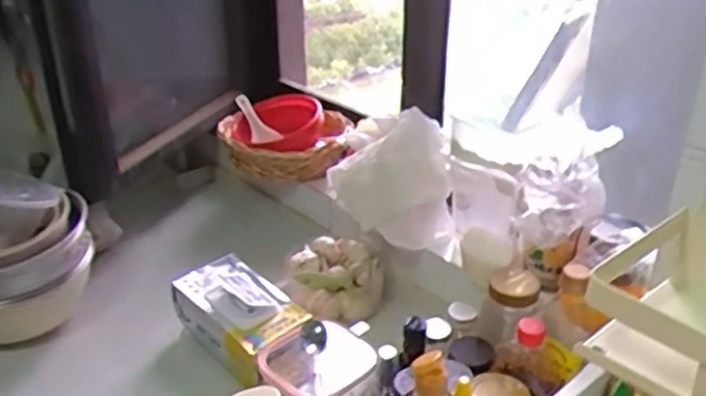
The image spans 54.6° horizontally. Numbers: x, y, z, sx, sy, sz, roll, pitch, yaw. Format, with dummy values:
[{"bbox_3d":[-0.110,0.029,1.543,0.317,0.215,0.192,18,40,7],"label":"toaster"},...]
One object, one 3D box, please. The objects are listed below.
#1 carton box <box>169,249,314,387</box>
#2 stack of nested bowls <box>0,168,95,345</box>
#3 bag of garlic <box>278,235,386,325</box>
[{"bbox_3d":[-0.165,0.178,1.035,0.126,0.089,0.220,-23,36,-36],"label":"carton box"},{"bbox_3d":[-0.535,0.088,1.054,0.243,0.253,0.206,-17,33,-28],"label":"stack of nested bowls"},{"bbox_3d":[-0.032,0.135,1.139,0.147,0.085,0.148,-25,37,-37],"label":"bag of garlic"}]

